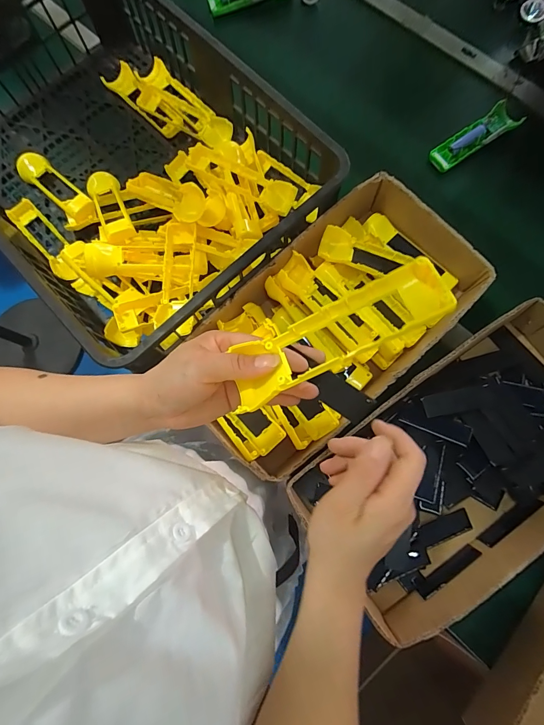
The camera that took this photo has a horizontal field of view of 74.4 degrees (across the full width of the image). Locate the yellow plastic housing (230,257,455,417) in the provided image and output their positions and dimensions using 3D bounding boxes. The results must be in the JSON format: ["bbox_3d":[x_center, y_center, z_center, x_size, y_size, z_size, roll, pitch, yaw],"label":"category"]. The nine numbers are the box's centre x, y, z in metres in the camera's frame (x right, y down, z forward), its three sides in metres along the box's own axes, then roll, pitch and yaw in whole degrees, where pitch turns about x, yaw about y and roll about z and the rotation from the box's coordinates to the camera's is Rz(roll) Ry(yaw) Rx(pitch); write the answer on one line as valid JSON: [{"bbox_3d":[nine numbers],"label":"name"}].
[{"bbox_3d":[0.040,-0.021,0.255,0.161,0.028,0.053,-29,77,14],"label":"yellow plastic housing"}]

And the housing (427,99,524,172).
[{"bbox_3d":[0.356,-0.395,0.620,0.172,0.024,0.051,-36,80,-5],"label":"housing"}]

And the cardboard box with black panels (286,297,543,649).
[{"bbox_3d":[0.254,0.120,0.468,0.420,0.078,0.241,-34,78,-7],"label":"cardboard box with black panels"}]

